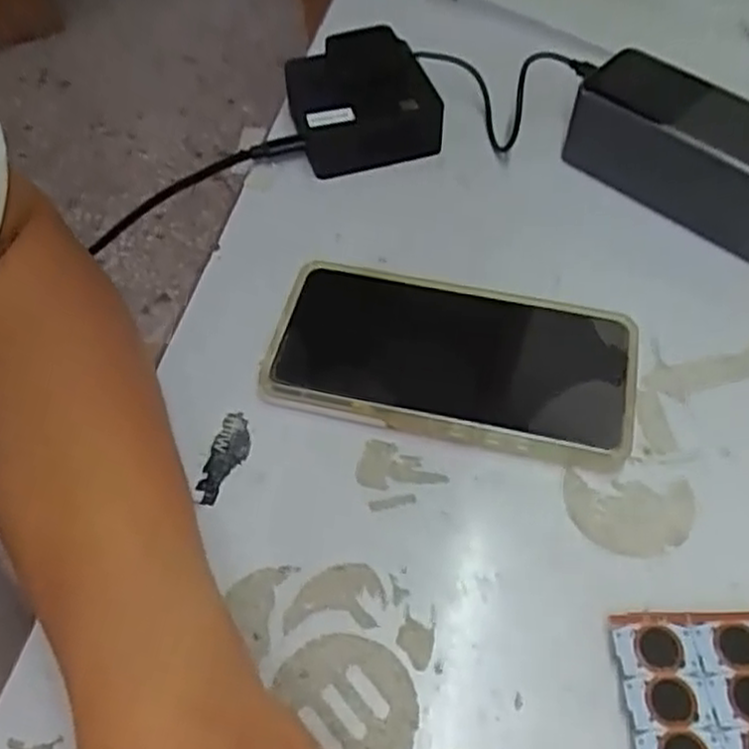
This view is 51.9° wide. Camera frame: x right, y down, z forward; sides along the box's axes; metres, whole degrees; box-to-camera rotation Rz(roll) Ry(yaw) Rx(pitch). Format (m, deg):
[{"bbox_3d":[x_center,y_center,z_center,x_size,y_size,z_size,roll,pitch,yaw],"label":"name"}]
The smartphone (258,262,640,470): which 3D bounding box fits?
[{"bbox_3d":[0.036,-0.008,0.362,0.166,0.014,0.083,10,56,8],"label":"smartphone"}]

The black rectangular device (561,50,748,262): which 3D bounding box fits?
[{"bbox_3d":[0.171,-0.120,0.415,0.060,0.050,0.131,-38,63,-23],"label":"black rectangular device"}]

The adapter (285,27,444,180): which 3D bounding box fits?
[{"bbox_3d":[-0.008,-0.160,0.448,0.079,0.038,0.074,-13,56,-8],"label":"adapter"}]

